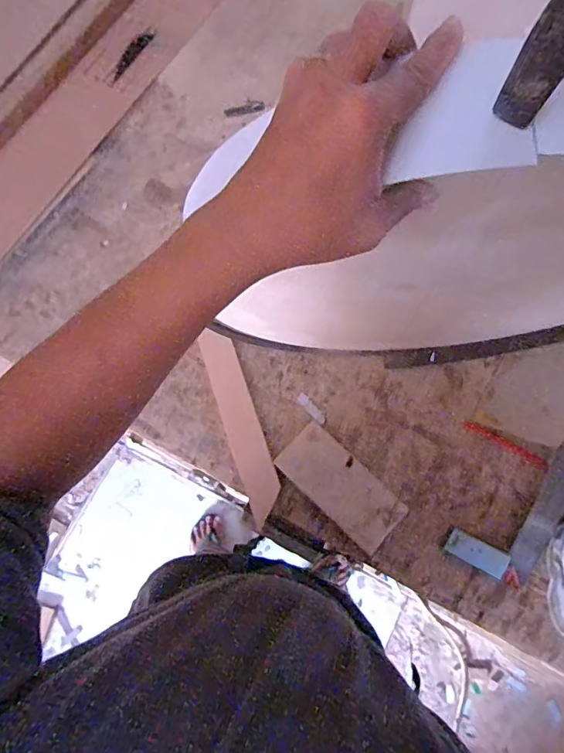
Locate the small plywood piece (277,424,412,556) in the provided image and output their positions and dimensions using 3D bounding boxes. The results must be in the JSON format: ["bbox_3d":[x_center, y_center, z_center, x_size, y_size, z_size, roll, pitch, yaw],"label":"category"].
[{"bbox_3d":[0.087,0.162,0.694,0.190,0.008,0.086,43,79,7],"label":"small plywood piece"}]

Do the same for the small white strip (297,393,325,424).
[{"bbox_3d":[0.045,0.049,0.720,0.015,0.004,0.055,-40,80,-10],"label":"small white strip"}]

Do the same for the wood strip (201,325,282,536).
[{"bbox_3d":[-0.061,0.073,0.712,0.052,0.008,0.287,-18,79,-6],"label":"wood strip"}]

